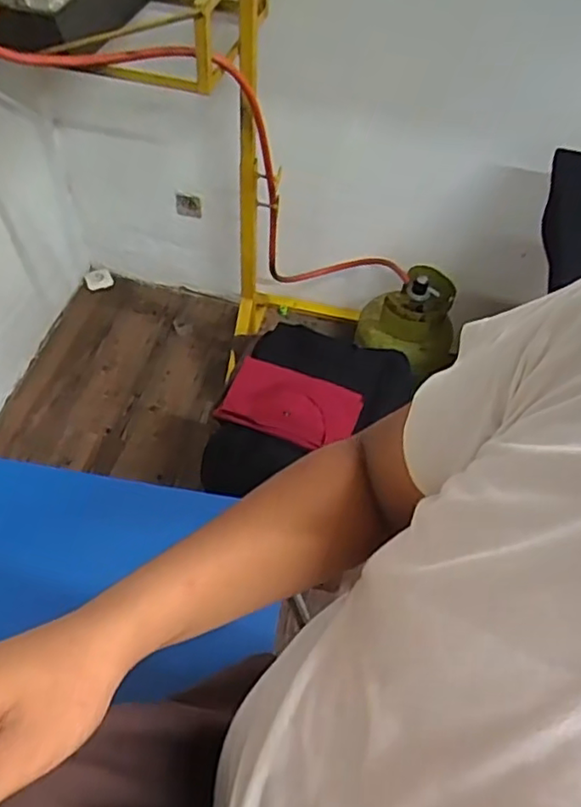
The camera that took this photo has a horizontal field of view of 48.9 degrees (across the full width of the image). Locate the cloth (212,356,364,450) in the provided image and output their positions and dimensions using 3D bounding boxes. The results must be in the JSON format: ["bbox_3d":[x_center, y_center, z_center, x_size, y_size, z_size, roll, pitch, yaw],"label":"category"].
[{"bbox_3d":[0.006,-0.005,1.245,0.252,0.033,0.158,18,55,8],"label":"cloth"}]

